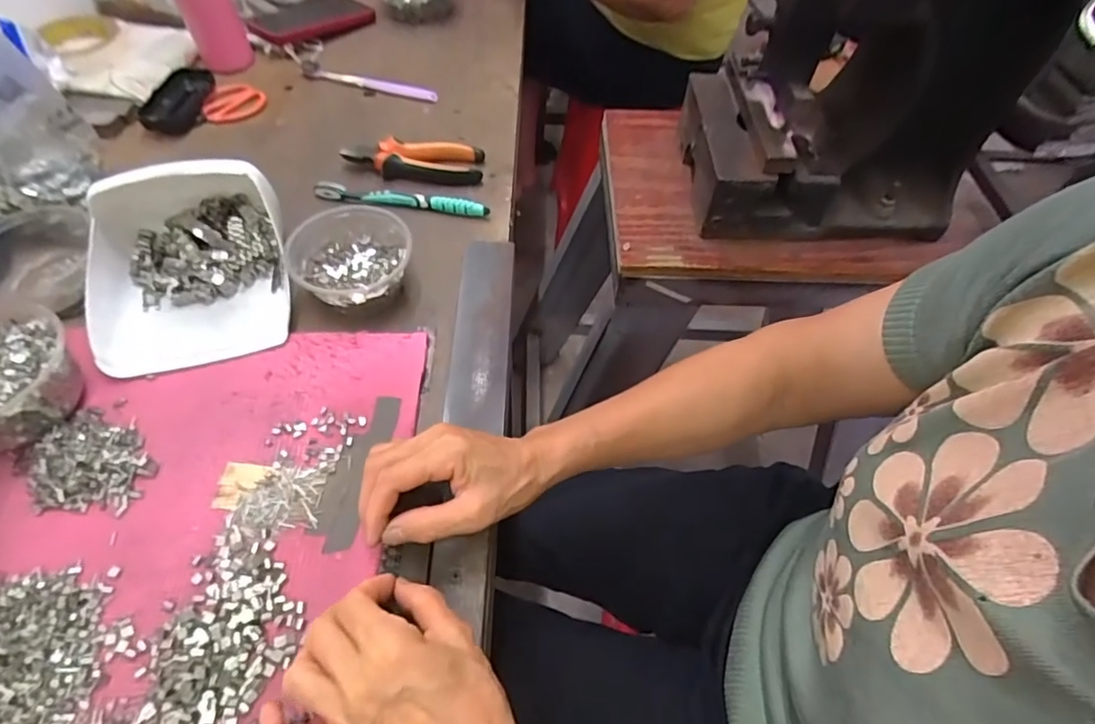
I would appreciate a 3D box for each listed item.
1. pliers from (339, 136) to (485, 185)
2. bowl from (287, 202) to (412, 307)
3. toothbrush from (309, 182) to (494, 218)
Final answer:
[{"bbox_3d":[-0.147,-0.226,0.626,0.147,0.021,0.052,1,55,-2],"label":"pliers"},{"bbox_3d":[-0.175,-0.090,0.513,0.104,0.046,0.099,1,55,-2],"label":"bowl"},{"bbox_3d":[-0.154,-0.173,0.595,0.182,0.011,0.017,10,55,4],"label":"toothbrush"}]

